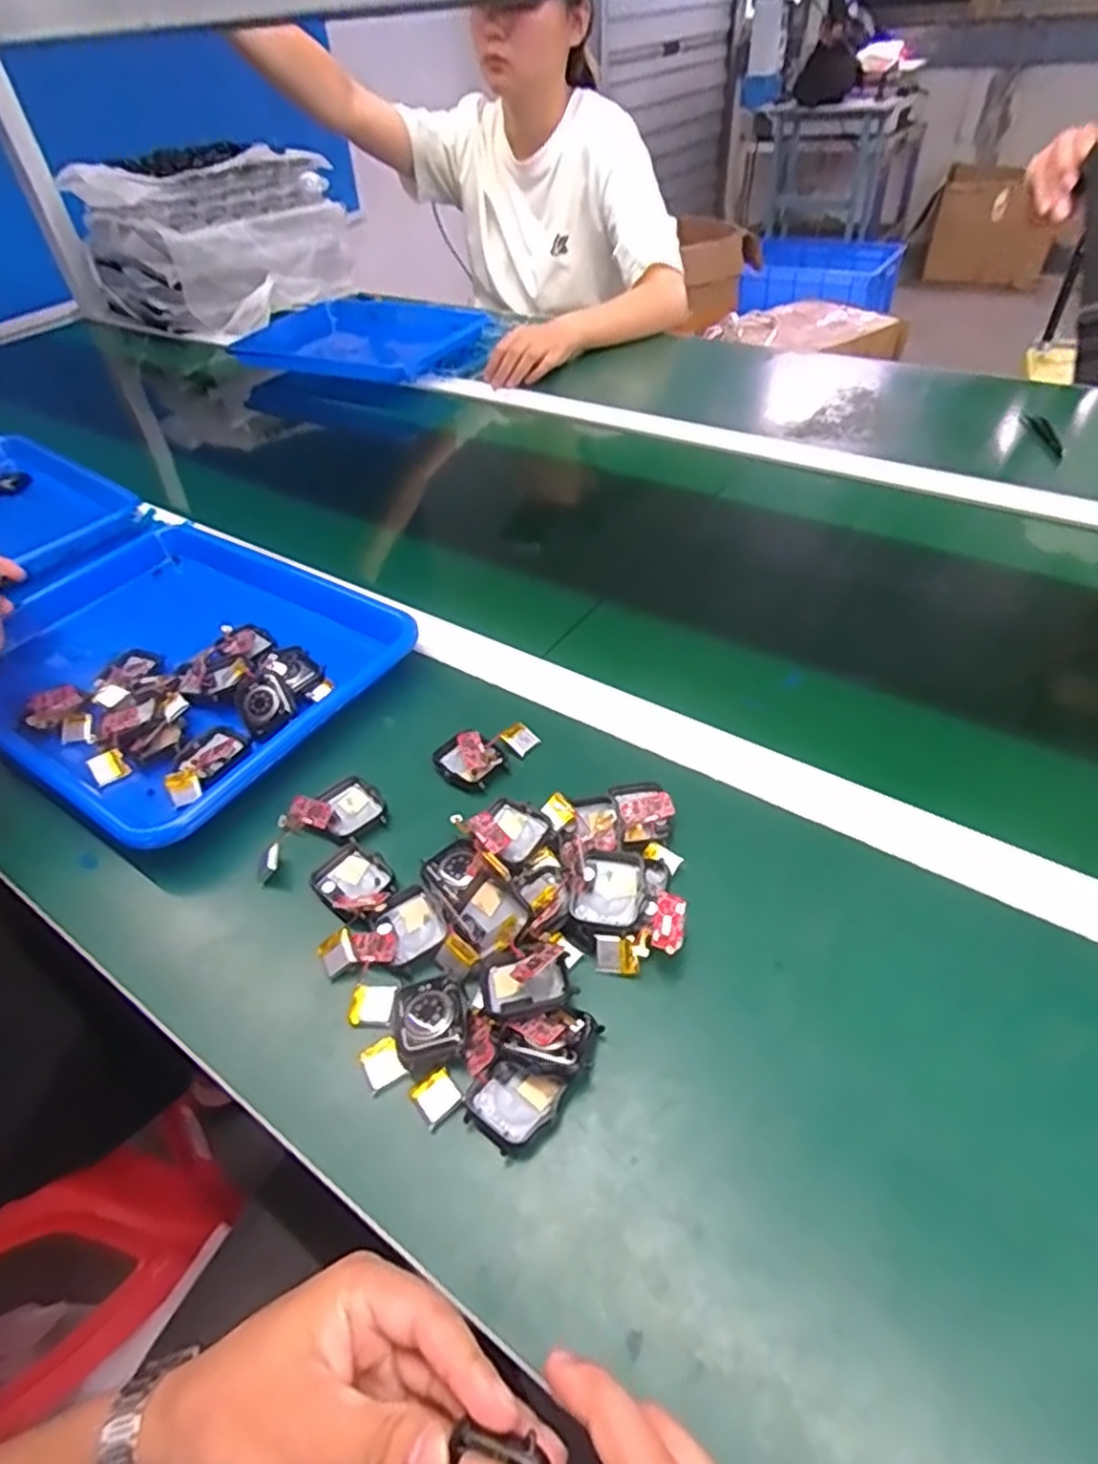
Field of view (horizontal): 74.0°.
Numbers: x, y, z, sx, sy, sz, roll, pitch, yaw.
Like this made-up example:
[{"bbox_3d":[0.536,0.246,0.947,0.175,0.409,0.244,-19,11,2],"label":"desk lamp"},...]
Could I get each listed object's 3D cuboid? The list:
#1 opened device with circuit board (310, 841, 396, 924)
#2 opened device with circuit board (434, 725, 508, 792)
[{"bbox_3d":[-0.112,0.088,0.427,0.052,0.014,0.041,30,56,30],"label":"opened device with circuit board"},{"bbox_3d":[-0.053,0.019,0.486,0.040,0.014,0.042,-28,50,-20],"label":"opened device with circuit board"}]

